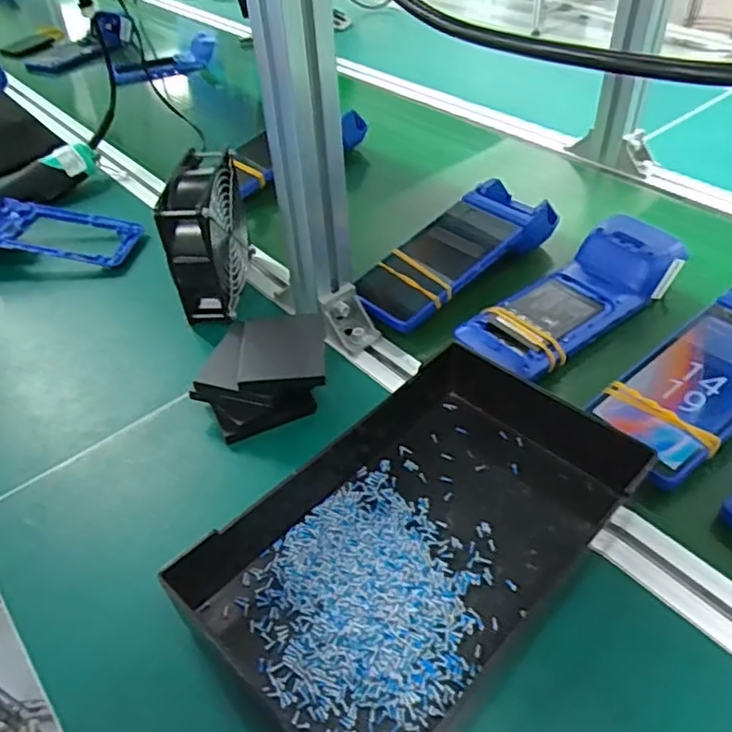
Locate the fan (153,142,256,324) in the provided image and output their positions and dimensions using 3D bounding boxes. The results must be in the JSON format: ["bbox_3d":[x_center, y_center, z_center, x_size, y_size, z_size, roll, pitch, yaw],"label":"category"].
[{"bbox_3d":[-0.143,-0.121,0.595,0.048,0.131,0.132,-2,44,2],"label":"fan"}]

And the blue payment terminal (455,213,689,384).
[{"bbox_3d":[0.183,-0.058,0.557,0.225,0.048,0.084,-32,48,-17],"label":"blue payment terminal"}]

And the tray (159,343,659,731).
[{"bbox_3d":[0.042,0.093,0.397,0.169,0.049,0.292,32,55,32],"label":"tray"}]

